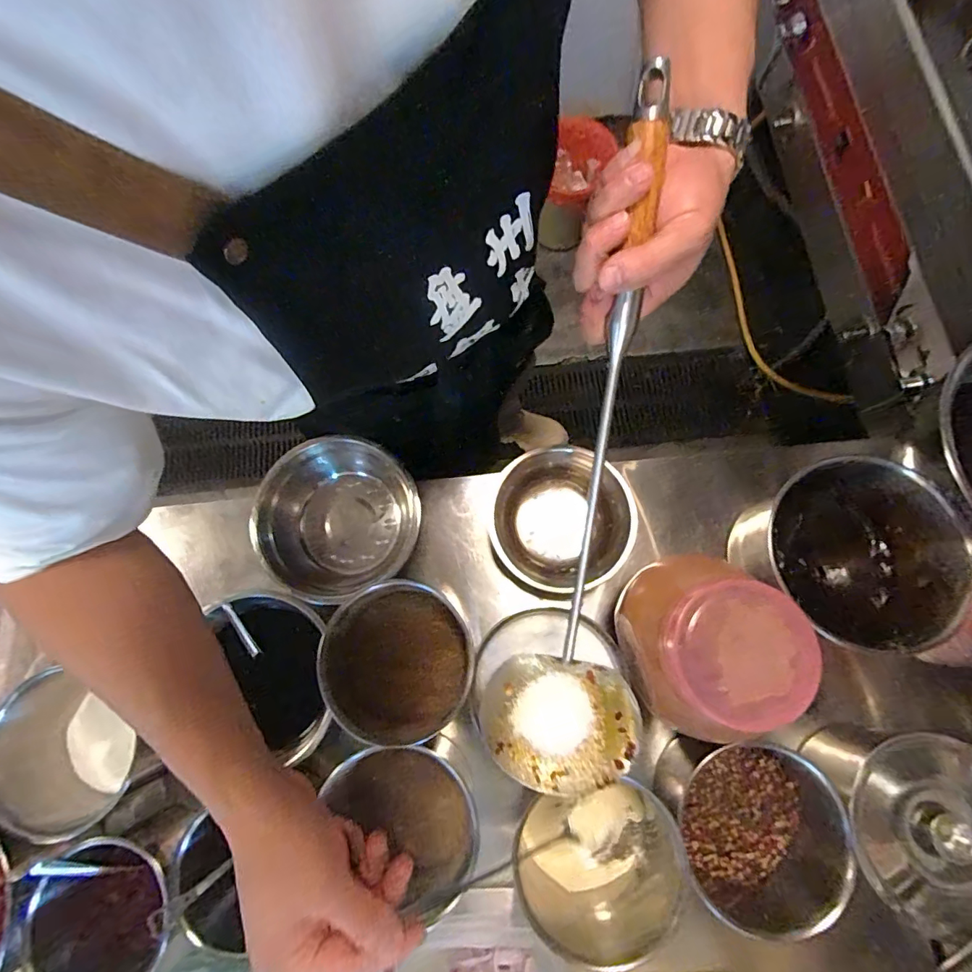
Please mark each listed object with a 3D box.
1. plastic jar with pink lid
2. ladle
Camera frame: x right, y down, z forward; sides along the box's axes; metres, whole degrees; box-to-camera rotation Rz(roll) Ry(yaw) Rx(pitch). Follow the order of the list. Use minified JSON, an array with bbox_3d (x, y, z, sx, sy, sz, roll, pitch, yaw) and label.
[{"bbox_3d":[0.187,0.142,0.426,0.123,0.131,0.125,0,76,1],"label":"plastic jar with pink lid"},{"bbox_3d":[0.065,0.013,0.333,0.119,0.055,0.481,2,109,2],"label":"ladle"}]

